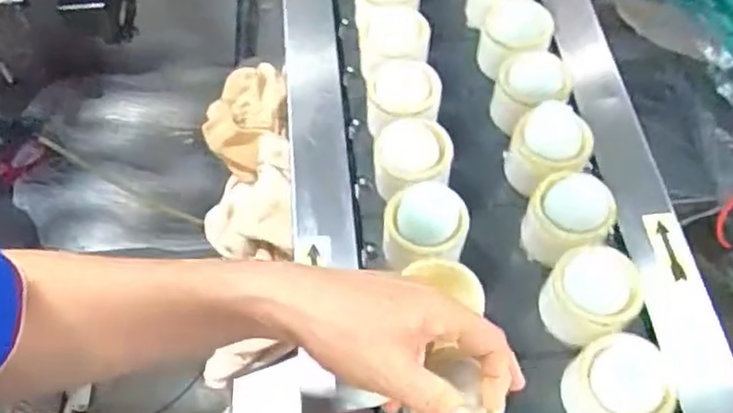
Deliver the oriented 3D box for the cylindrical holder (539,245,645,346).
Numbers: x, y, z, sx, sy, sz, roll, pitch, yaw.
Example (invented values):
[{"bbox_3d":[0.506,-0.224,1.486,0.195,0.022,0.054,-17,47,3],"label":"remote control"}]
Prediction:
[{"bbox_3d":[0.157,0.063,0.466,0.054,0.051,0.057,-1,57,1],"label":"cylindrical holder"}]

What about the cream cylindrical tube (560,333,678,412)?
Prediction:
[{"bbox_3d":[0.159,0.122,0.432,0.063,0.054,0.063,39,66,23],"label":"cream cylindrical tube"}]

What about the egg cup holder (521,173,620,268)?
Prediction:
[{"bbox_3d":[0.149,0.011,0.498,0.055,0.062,0.055,-1,57,1],"label":"egg cup holder"}]

